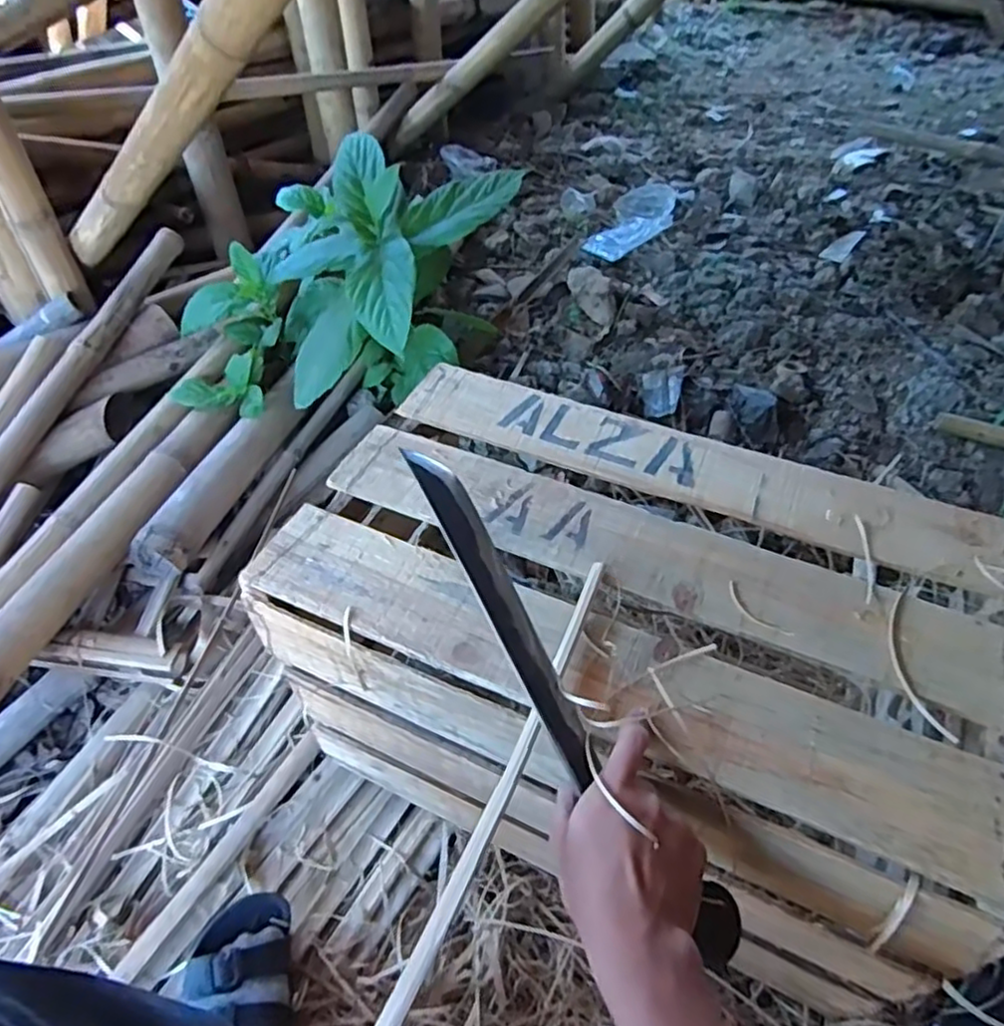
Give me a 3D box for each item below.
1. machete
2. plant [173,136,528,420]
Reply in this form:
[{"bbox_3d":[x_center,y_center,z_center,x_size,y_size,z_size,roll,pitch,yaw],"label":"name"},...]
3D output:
[{"bbox_3d":[0.041,0.123,0.462,0.052,0.033,0.392,-28,79,-22],"label":"machete"},{"bbox_3d":[-0.291,-0.365,1.120,0.468,0.349,0.451,24,51,20],"label":"plant"}]

